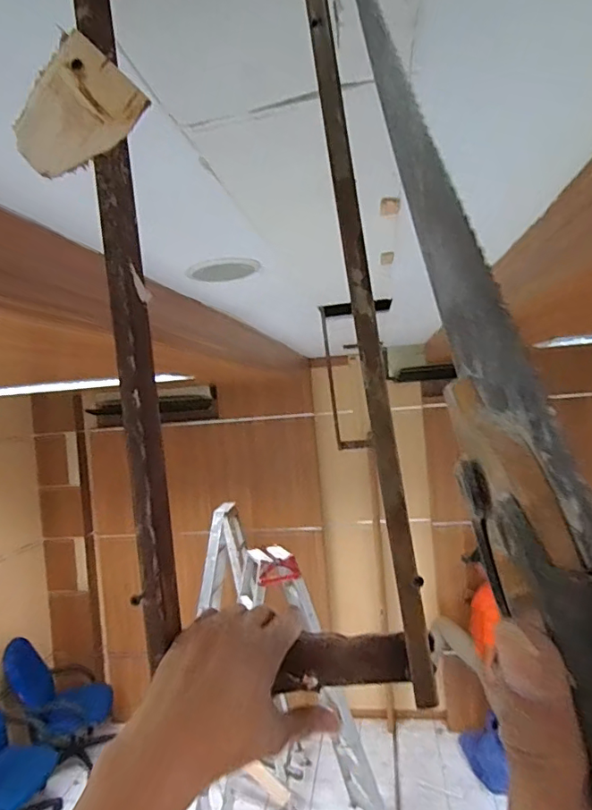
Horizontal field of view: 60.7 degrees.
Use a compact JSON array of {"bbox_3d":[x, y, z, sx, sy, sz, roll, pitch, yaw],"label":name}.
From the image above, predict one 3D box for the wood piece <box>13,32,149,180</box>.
[{"bbox_3d":[-0.152,-0.198,0.348,0.086,0.071,0.009,-49,1,17],"label":"wood piece"}]

